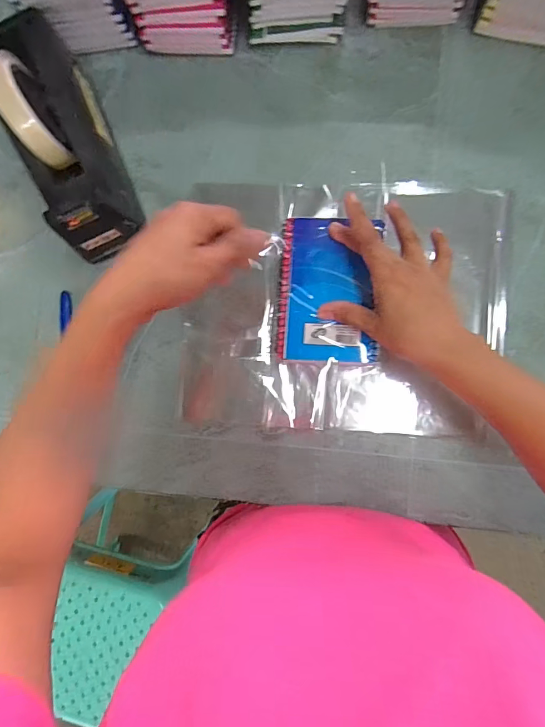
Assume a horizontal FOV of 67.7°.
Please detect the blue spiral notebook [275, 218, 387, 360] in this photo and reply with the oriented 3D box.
[{"bbox_3d":[0.051,-0.066,0.369,0.088,0.013,0.127,3,86,6],"label":"blue spiral notebook"}]

